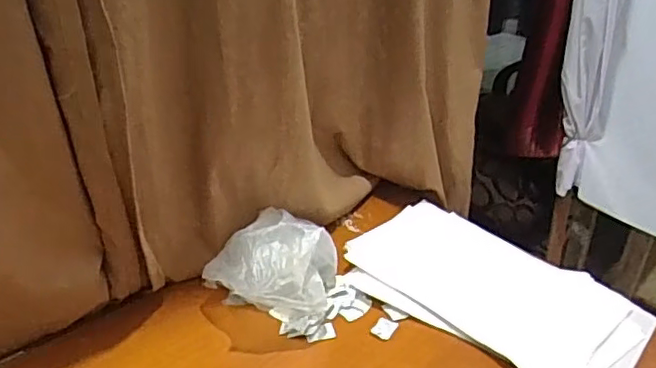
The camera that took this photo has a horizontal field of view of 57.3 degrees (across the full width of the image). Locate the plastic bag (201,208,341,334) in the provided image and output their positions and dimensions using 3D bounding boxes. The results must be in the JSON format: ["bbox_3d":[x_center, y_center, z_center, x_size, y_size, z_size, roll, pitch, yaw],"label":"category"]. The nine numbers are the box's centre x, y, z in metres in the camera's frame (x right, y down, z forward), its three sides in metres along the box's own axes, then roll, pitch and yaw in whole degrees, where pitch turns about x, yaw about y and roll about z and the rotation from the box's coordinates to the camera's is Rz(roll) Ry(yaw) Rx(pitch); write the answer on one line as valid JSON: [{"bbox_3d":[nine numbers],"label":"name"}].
[{"bbox_3d":[-0.082,0.123,0.933,0.184,0.138,0.212,9,30,13],"label":"plastic bag"}]

